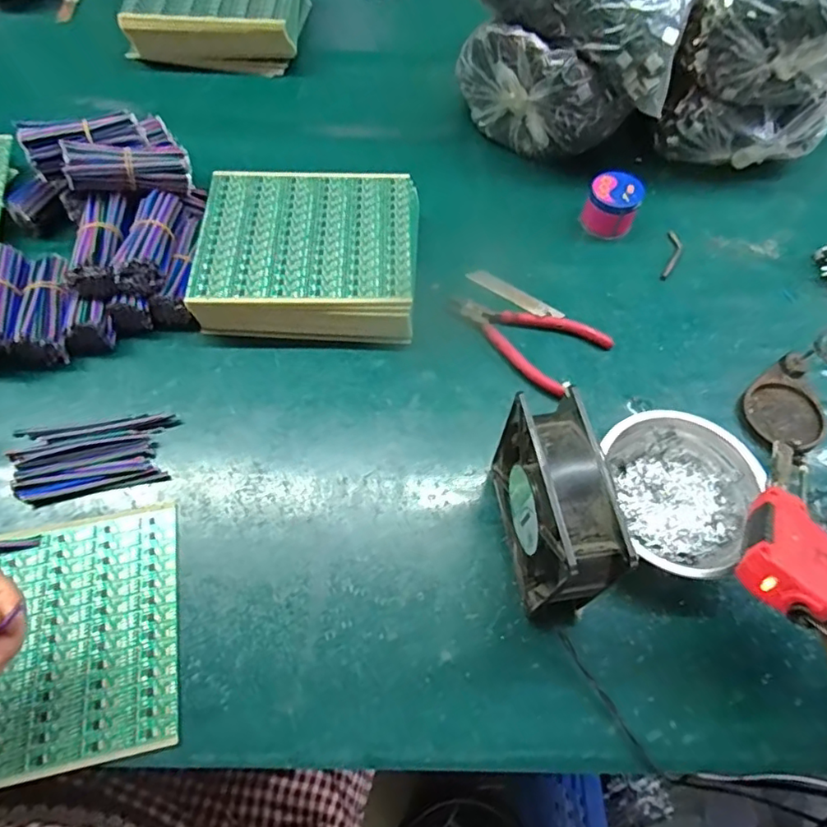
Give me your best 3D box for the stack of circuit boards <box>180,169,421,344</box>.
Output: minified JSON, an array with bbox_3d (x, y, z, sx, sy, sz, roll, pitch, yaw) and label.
[{"bbox_3d":[-0.100,-0.147,0.543,0.200,0.062,0.186,2,62,-1],"label":"stack of circuit boards"}]

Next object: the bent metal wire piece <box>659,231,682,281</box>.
[{"bbox_3d":[0.267,-0.162,0.577,0.016,0.004,0.071,17,64,8],"label":"bent metal wire piece"}]

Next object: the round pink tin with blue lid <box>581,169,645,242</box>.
[{"bbox_3d":[0.206,-0.215,0.581,0.052,0.049,0.046,31,65,14],"label":"round pink tin with blue lid"}]

